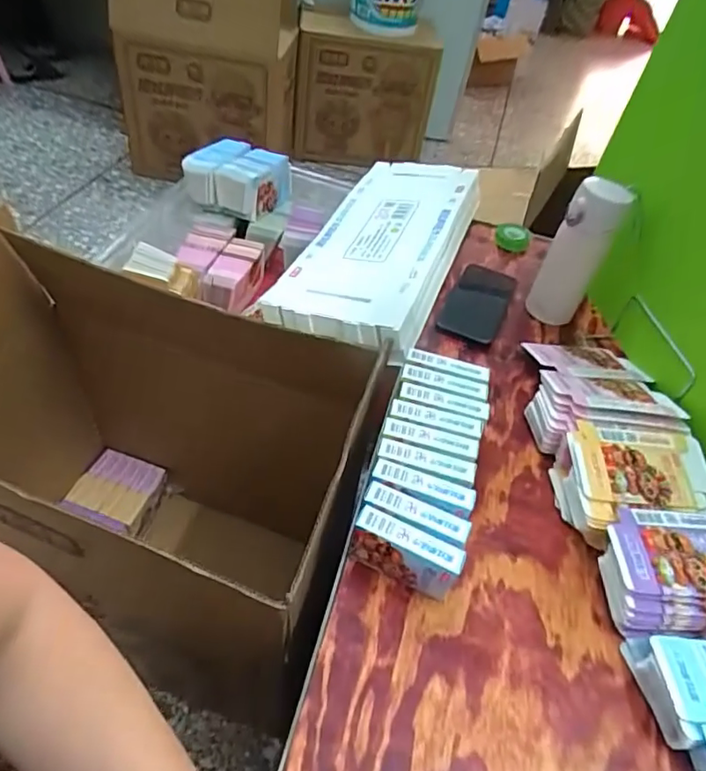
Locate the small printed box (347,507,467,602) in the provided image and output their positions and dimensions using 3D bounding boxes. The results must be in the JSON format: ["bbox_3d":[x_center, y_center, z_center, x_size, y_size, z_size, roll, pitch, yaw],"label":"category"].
[{"bbox_3d":[0.044,0.148,0.478,0.092,0.070,0.024,23,48,11],"label":"small printed box"}]

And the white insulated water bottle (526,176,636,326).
[{"bbox_3d":[0.290,-0.171,0.721,0.066,0.187,0.056,27,49,15],"label":"white insulated water bottle"}]

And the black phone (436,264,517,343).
[{"bbox_3d":[0.176,-0.118,0.778,0.077,0.009,0.163,23,48,11],"label":"black phone"}]

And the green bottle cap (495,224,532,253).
[{"bbox_3d":[0.260,-0.241,0.900,0.055,0.019,0.050,27,49,15],"label":"green bottle cap"}]

